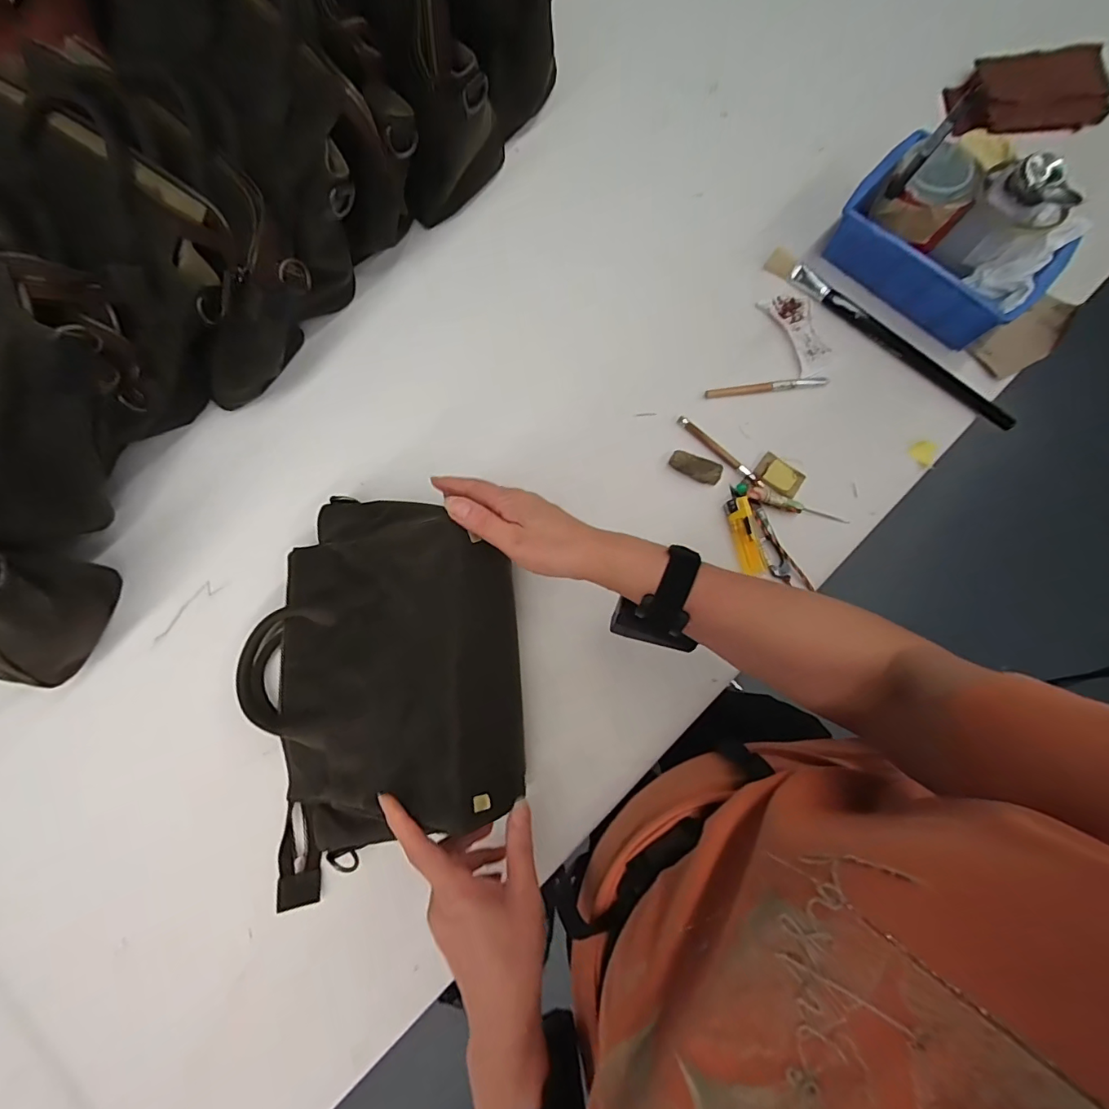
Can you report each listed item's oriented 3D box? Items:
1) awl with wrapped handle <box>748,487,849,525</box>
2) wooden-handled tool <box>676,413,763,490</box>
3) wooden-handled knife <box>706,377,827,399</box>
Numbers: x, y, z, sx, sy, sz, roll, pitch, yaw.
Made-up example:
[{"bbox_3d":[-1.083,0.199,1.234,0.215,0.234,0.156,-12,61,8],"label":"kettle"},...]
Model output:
[{"bbox_3d":[0.243,-0.049,0.495,0.103,0.012,0.014,15,79,4],"label":"awl with wrapped handle"},{"bbox_3d":[0.171,-0.107,0.508,0.107,0.007,0.011,43,82,9],"label":"wooden-handled tool"},{"bbox_3d":[0.222,-0.177,0.521,0.126,0.007,0.011,-6,78,0],"label":"wooden-handled knife"}]

